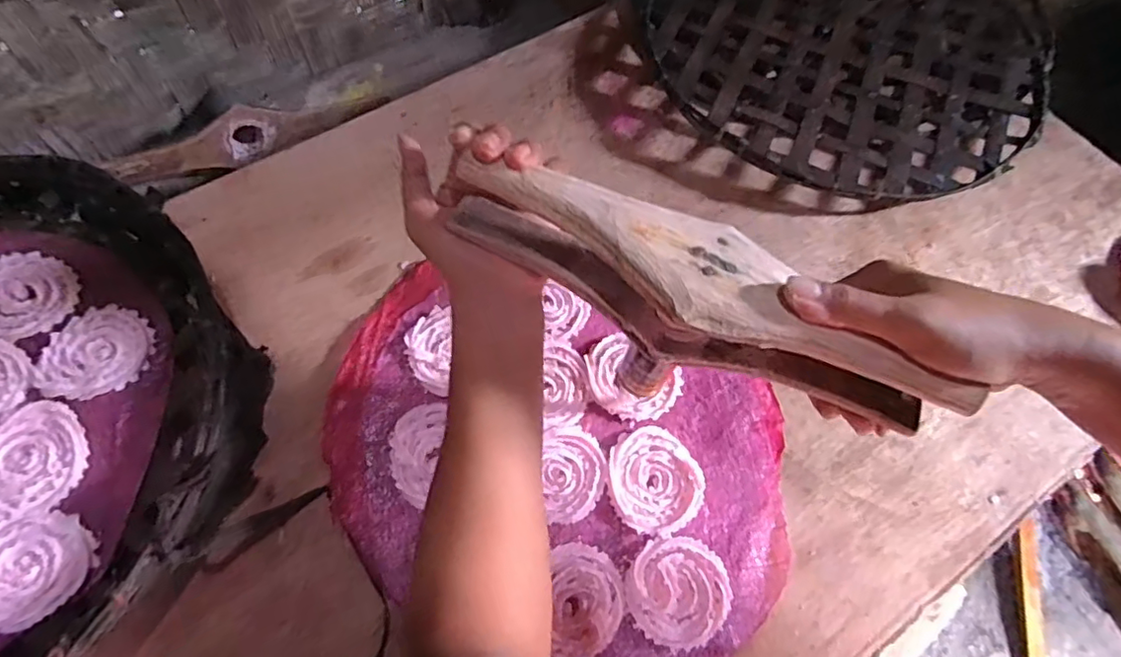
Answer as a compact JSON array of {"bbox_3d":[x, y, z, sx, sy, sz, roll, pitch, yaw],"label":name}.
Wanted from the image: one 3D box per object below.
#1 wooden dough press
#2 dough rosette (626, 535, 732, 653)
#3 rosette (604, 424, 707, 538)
[{"bbox_3d":[0.068,-0.015,0.330,0.283,0.072,0.063,27,68,12],"label":"wooden dough press"},{"bbox_3d":[0.085,0.188,0.430,0.074,0.009,0.071,1,66,-2],"label":"dough rosette"},{"bbox_3d":[0.074,0.117,0.464,0.071,0.006,0.078,-11,67,-7],"label":"rosette"}]

